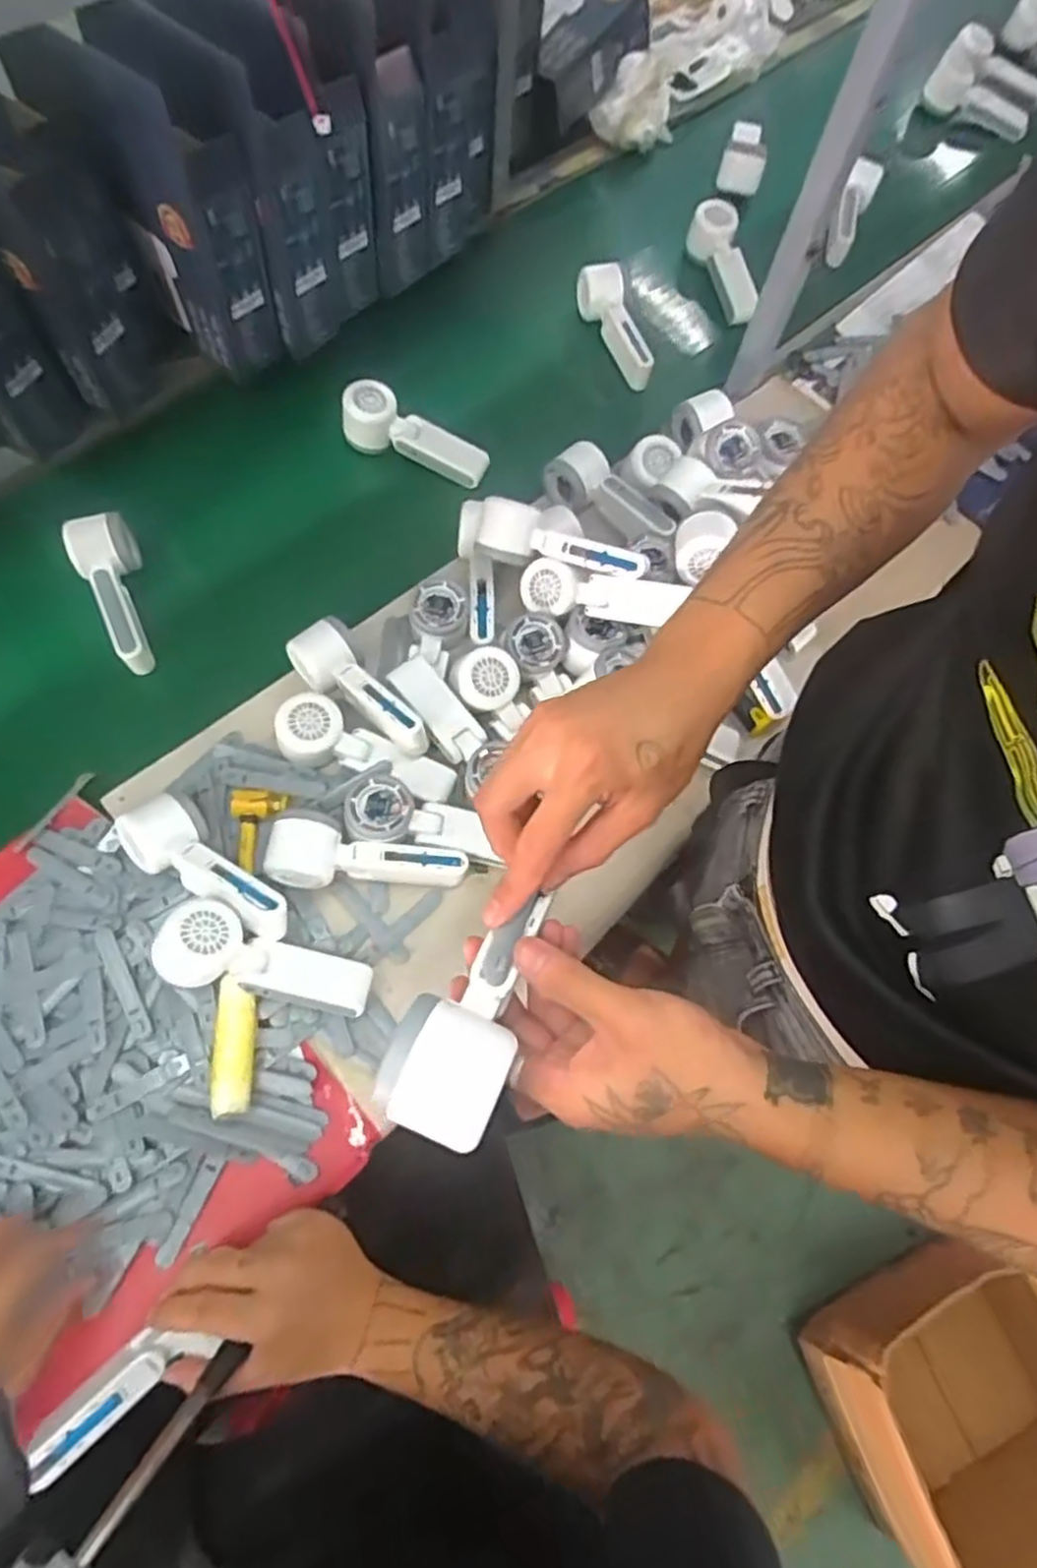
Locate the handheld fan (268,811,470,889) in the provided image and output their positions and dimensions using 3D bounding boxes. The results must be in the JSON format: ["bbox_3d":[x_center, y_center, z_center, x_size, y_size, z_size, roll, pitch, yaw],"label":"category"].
[{"bbox_3d":[-0.126,0.065,0.656,0.159,0.060,0.059,7,70,0],"label":"handheld fan"}]

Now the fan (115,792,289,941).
[{"bbox_3d":[-0.256,0.069,0.629,0.170,0.051,0.064,36,72,10],"label":"fan"}]

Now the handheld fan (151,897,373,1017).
[{"bbox_3d":[-0.199,0.140,0.601,0.165,0.042,0.063,21,69,-14],"label":"handheld fan"}]

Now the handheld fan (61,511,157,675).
[{"bbox_3d":[-0.381,-0.187,0.746,0.061,0.056,0.161,-31,74,-13],"label":"handheld fan"}]

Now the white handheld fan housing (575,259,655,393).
[{"bbox_3d":[0.115,-0.559,0.943,0.057,0.061,0.166,-15,71,-8],"label":"white handheld fan housing"}]

